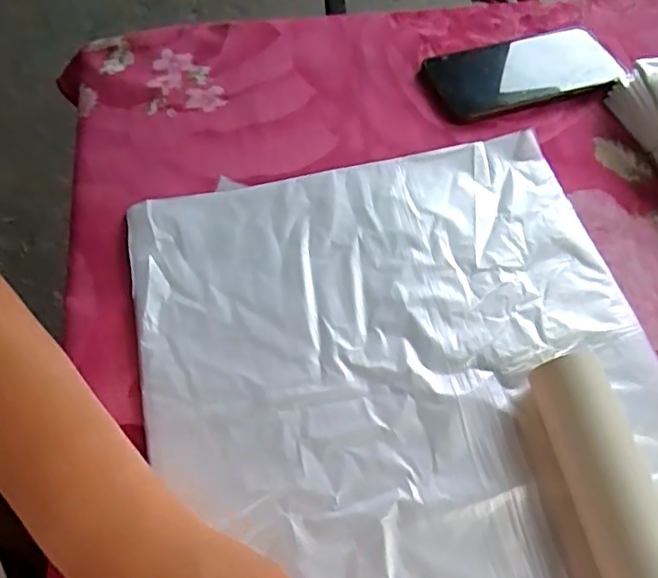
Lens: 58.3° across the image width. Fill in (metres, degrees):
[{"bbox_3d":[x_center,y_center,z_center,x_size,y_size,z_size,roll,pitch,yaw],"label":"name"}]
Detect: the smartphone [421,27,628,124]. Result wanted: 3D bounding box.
[{"bbox_3d":[0.167,-0.185,0.499,0.161,0.017,0.078,-15,61,-11],"label":"smartphone"}]

